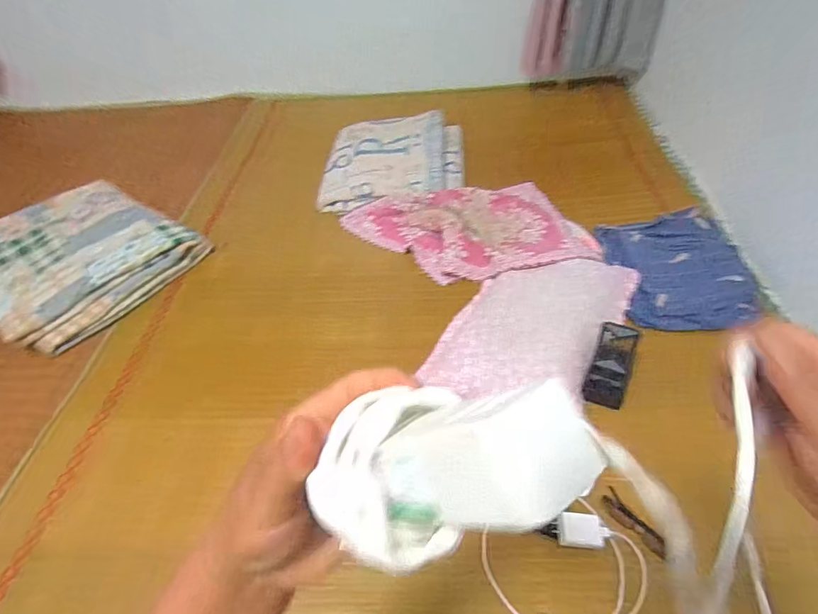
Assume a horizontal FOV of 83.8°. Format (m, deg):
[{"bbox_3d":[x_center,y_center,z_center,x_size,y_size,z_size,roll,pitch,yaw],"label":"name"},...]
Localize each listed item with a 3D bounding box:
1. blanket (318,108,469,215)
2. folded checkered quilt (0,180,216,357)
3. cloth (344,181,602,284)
[{"bbox_3d":[-0.044,-0.482,1.455,0.437,0.091,0.505,-1,47,5],"label":"blanket"},{"bbox_3d":[-0.888,-0.141,1.202,0.596,0.093,0.456,26,54,27],"label":"folded checkered quilt"},{"bbox_3d":[0.150,-0.197,1.191,0.584,0.055,0.422,-14,47,-7],"label":"cloth"}]

